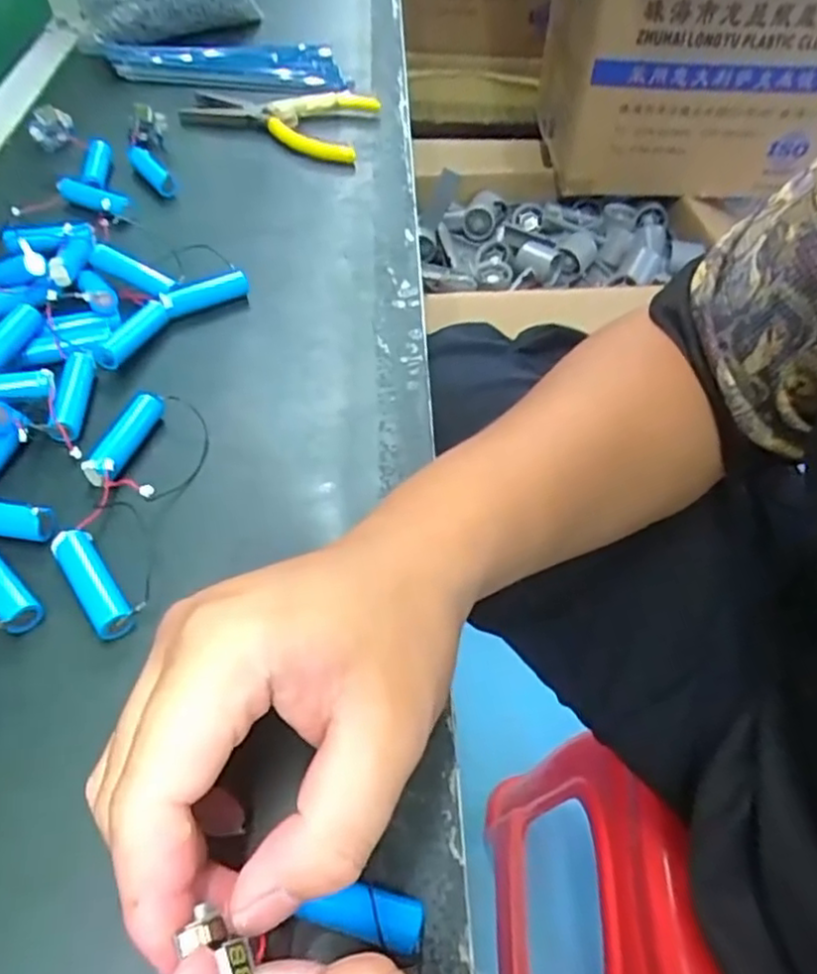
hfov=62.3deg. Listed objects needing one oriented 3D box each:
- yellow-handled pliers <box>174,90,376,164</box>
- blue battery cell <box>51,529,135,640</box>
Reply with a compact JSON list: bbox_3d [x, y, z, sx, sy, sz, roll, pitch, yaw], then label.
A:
[{"bbox_3d":[-0.106,-0.301,0.542,0.150,0.011,0.095,13,52,5],"label":"yellow-handled pliers"},{"bbox_3d":[-0.127,0.037,0.270,0.015,0.014,0.050,-29,60,-25],"label":"blue battery cell"}]

